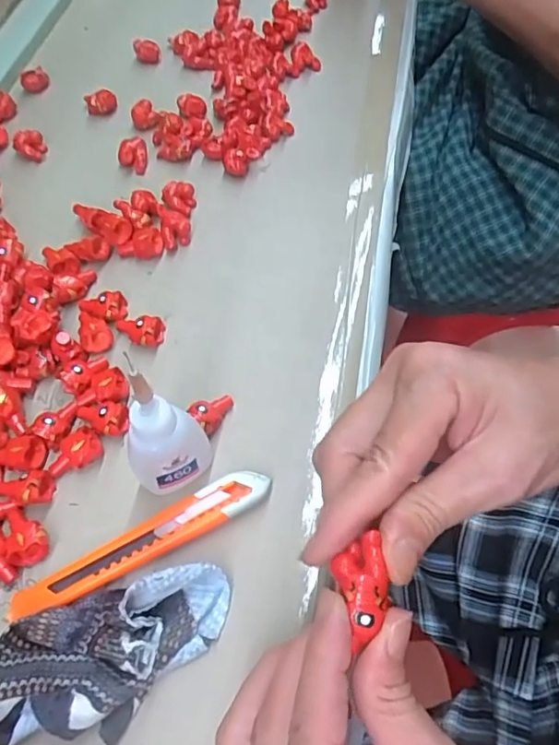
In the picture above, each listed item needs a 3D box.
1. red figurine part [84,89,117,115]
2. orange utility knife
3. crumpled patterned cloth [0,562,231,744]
[{"bbox_3d":[-0.126,-0.190,0.399,0.020,0.017,0.014,-15,61,-9],"label":"red figurine part"},{"bbox_3d":[-0.059,0.076,0.250,0.119,0.009,0.015,-25,63,-14],"label":"orange utility knife"},{"bbox_3d":[-0.068,0.110,0.221,0.096,0.023,0.051,-11,61,-6],"label":"crumpled patterned cloth"}]

